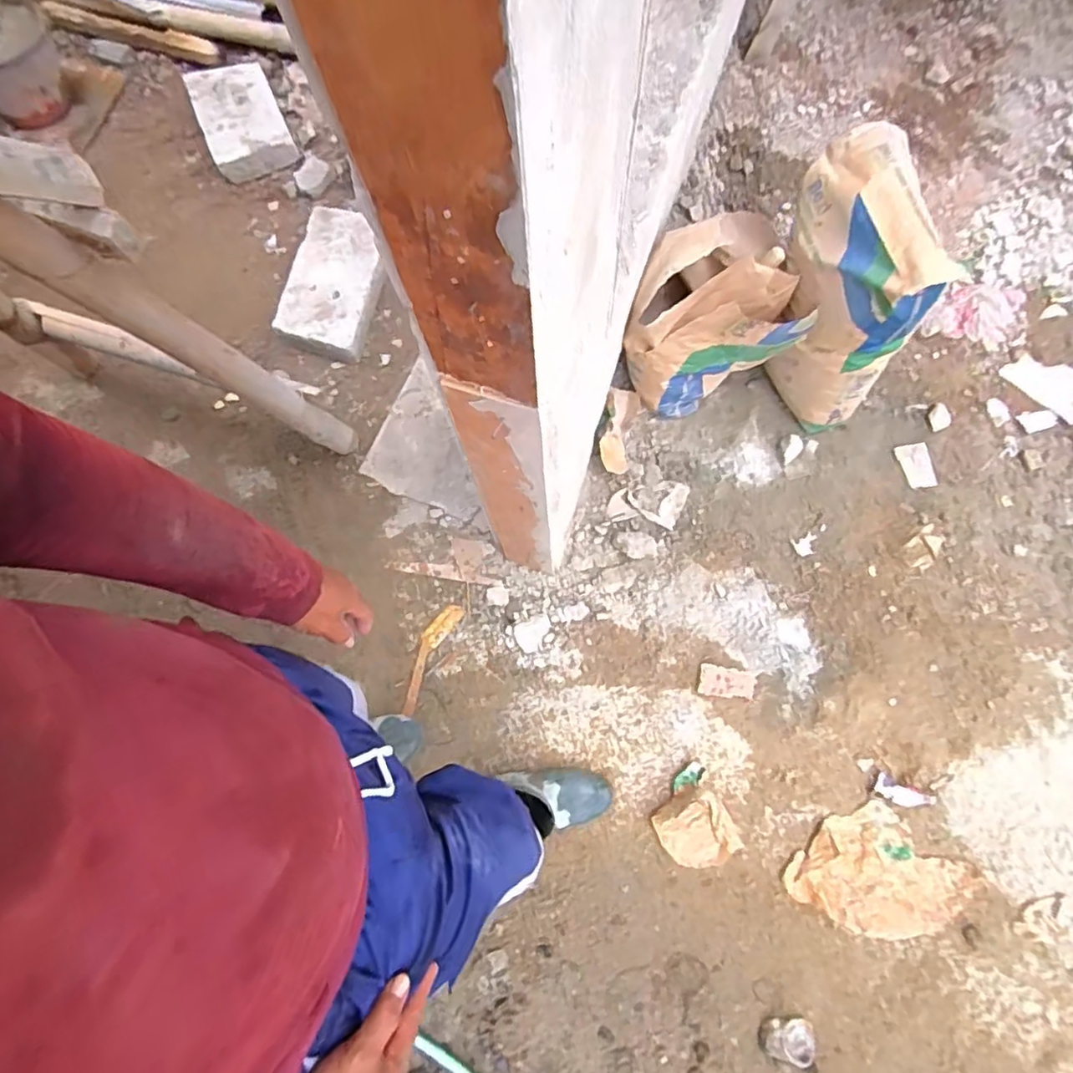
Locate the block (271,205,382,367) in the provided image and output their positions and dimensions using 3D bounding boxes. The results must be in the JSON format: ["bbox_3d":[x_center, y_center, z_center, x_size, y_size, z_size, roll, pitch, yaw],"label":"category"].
[{"bbox_3d":[-0.477,-0.608,1.478,0.219,0.080,0.351,12,75,5],"label":"block"}]

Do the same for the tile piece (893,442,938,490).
[{"bbox_3d":[0.883,-0.165,1.437,0.074,0.012,0.107,-14,74,-2],"label":"tile piece"}]

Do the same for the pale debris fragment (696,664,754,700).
[{"bbox_3d":[0.385,0.297,1.258,0.110,0.009,0.062,10,75,5],"label":"pale debris fragment"}]

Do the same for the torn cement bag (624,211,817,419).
[{"bbox_3d":[0.338,-0.450,1.315,0.328,0.341,0.279,-19,75,-4],"label":"torn cement bag"}]

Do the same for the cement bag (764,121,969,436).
[{"bbox_3d":[0.593,-0.478,1.241,0.185,0.432,0.370,-22,75,-4],"label":"cement bag"}]

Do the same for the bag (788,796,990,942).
[{"bbox_3d":[0.673,0.668,1.203,0.320,0.022,0.236,34,78,10],"label":"bag"}]

